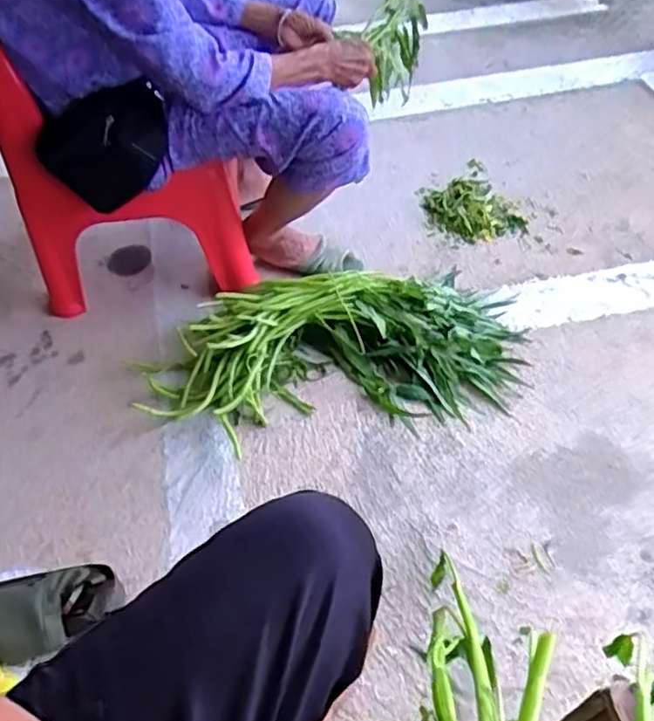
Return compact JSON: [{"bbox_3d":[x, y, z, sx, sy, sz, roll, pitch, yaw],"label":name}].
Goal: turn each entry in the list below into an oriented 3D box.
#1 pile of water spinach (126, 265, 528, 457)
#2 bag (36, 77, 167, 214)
[{"bbox_3d":[0.023,-0.023,1.130,0.661,0.114,0.288,-10,50,-6],"label":"pile of water spinach"},{"bbox_3d":[-0.340,-0.320,1.007,0.191,0.183,0.066,1,50,4],"label":"bag"}]

